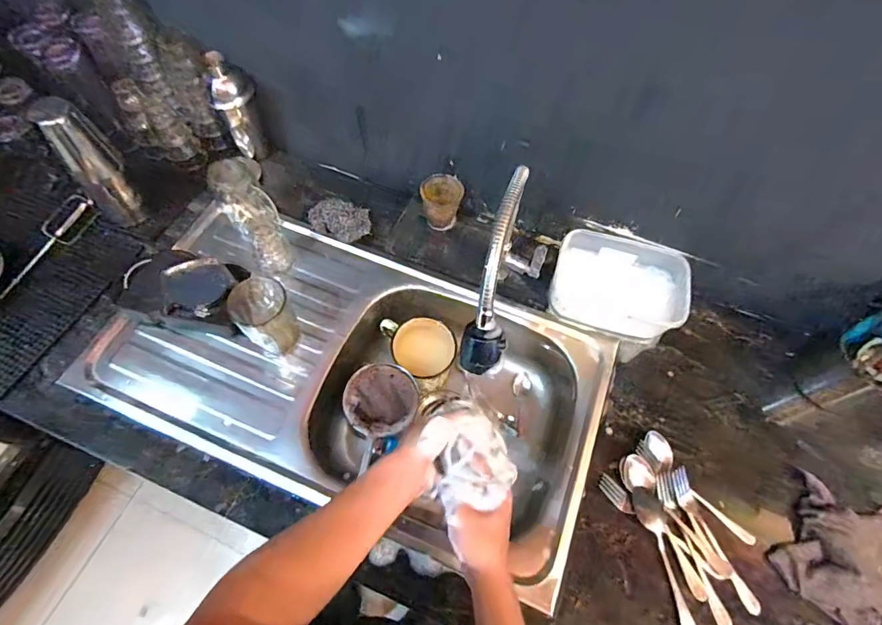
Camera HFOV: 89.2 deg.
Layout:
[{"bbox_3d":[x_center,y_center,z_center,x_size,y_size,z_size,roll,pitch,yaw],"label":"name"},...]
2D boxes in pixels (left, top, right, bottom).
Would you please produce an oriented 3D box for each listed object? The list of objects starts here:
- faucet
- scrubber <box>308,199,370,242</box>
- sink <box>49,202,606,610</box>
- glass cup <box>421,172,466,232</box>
[{"bbox_3d":[0.081,-0.025,0.584,0.060,0.302,0.257,23,68,9],"label":"faucet"},{"bbox_3d":[-0.175,-0.158,0.783,0.113,0.040,0.071,20,63,8],"label":"scrubber"},{"bbox_3d":[-0.141,0.104,0.738,0.755,0.136,0.397,21,63,8],"label":"sink"},{"bbox_3d":[0.001,-0.190,0.793,0.073,0.087,0.060,0,63,-3],"label":"glass cup"}]

